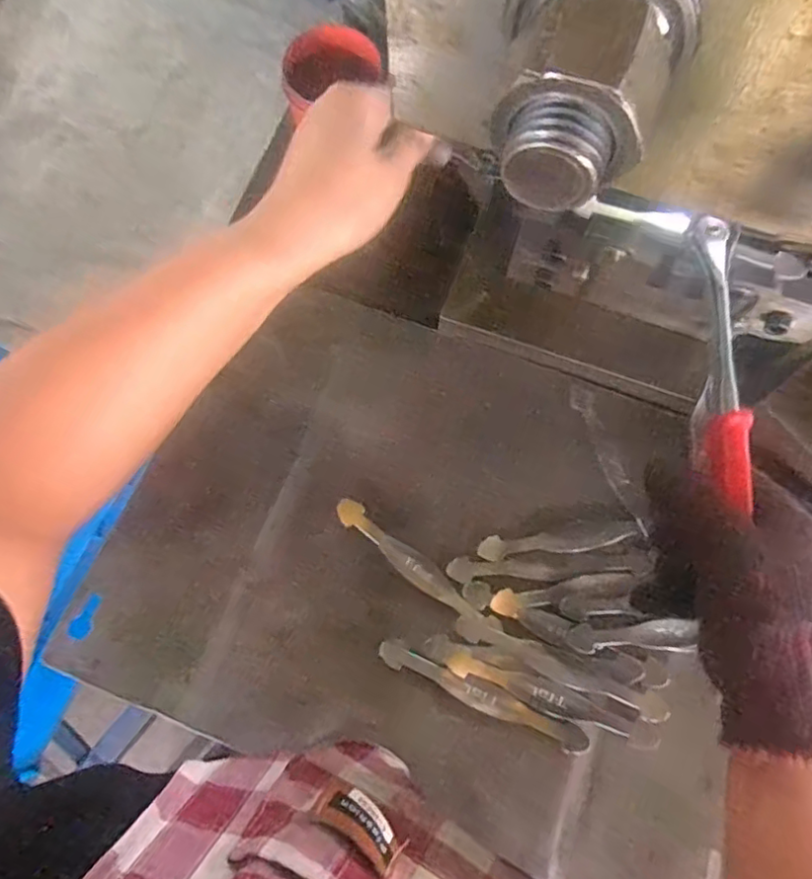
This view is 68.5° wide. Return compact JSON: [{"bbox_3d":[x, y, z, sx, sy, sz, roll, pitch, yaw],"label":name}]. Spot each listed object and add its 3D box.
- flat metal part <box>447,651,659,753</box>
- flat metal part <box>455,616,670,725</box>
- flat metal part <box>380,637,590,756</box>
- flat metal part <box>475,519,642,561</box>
[{"bbox_3d":[0.099,0.175,0.401,0.144,0.005,0.018,21,78,6],"label":"flat metal part"},{"bbox_3d":[0.106,0.156,0.409,0.150,0.006,0.018,23,78,7],"label":"flat metal part"},{"bbox_3d":[0.052,0.172,0.398,0.147,0.005,0.018,24,78,7],"label":"flat metal part"},{"bbox_3d":[0.112,0.073,0.438,0.116,0.005,0.022,-7,76,0],"label":"flat metal part"}]

